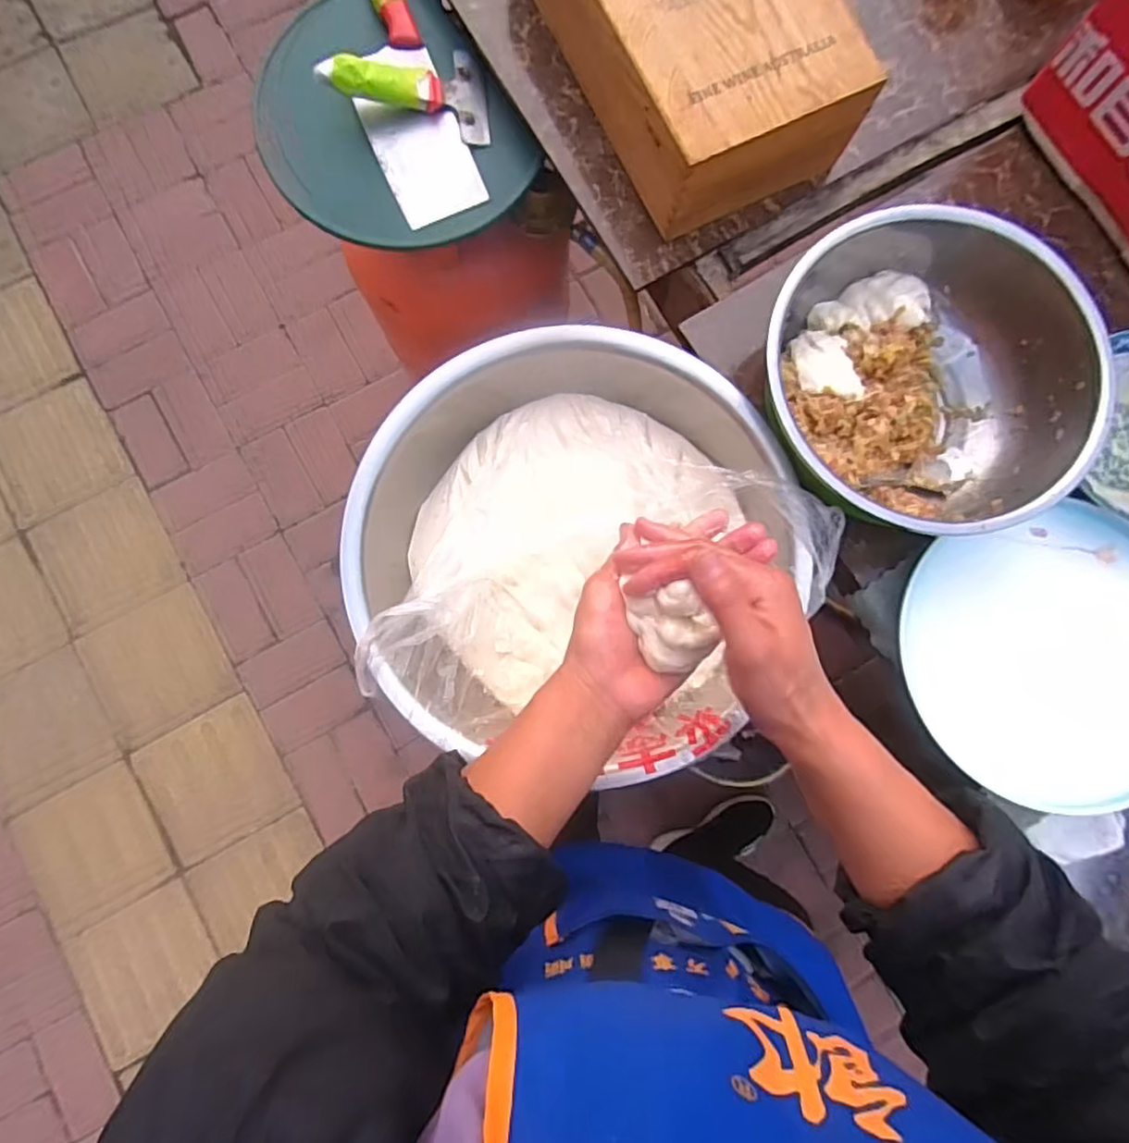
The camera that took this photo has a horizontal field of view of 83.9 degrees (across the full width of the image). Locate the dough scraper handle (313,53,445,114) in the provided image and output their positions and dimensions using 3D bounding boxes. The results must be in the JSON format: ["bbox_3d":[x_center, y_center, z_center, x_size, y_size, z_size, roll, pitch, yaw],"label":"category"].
[{"bbox_3d":[-0.177,-0.476,0.612,0.115,0.025,0.034,-1,80,-17],"label":"dough scraper handle"}]

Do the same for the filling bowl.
[{"bbox_3d":[0.289,-0.148,0.531,0.251,0.117,0.244,0,83,-1],"label":"filling bowl"}]

